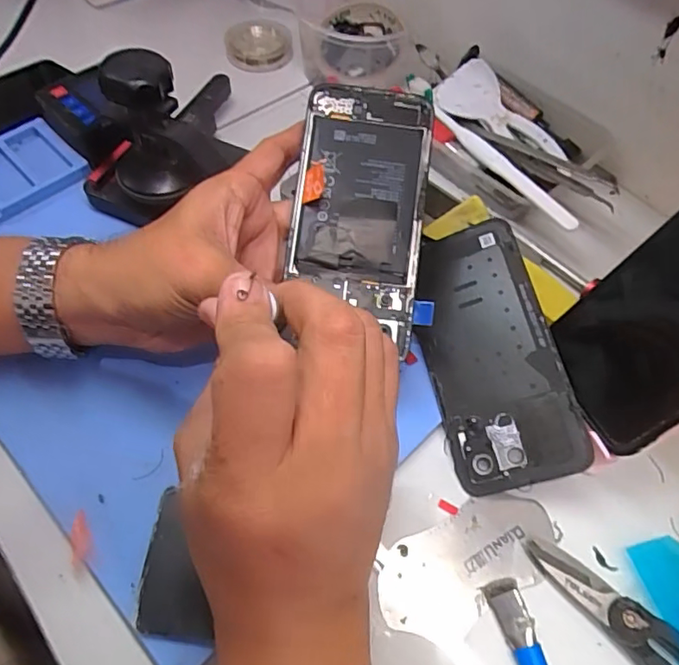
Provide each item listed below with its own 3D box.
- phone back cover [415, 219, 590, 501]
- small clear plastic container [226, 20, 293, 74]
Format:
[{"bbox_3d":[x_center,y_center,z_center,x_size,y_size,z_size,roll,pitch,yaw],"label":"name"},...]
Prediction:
[{"bbox_3d":[0.086,0.009,0.323,0.072,0.007,0.156,-20,67,20],"label":"phone back cover"},{"bbox_3d":[-0.076,-0.264,0.505,0.058,0.015,0.059,1,59,-1],"label":"small clear plastic container"}]

